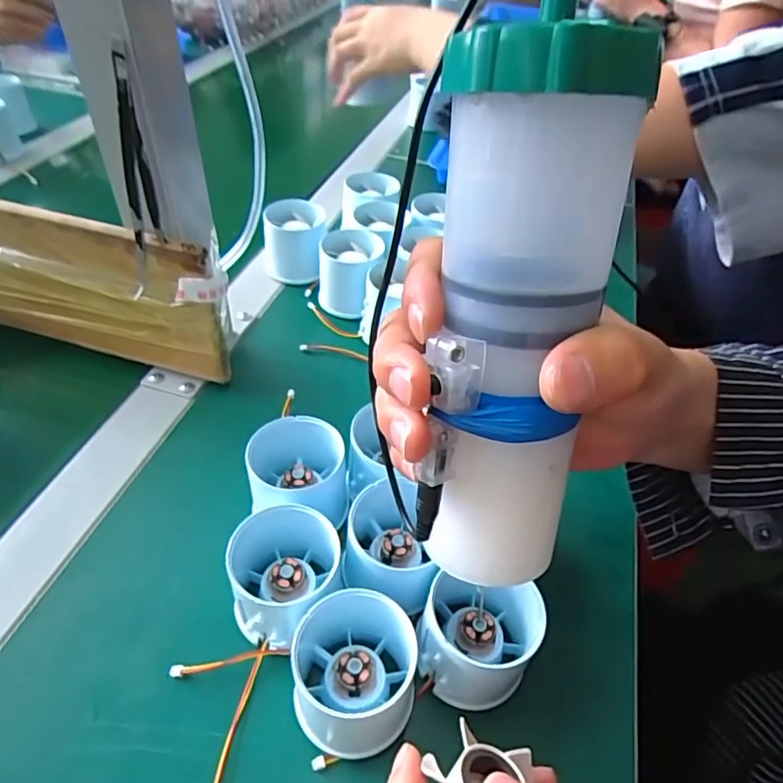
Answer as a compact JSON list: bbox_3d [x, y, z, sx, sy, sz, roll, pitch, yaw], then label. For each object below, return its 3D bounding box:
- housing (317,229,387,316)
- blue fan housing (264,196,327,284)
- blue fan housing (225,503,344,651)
[{"bbox_3d":[-0.033,-0.094,0.454,0.046,0.054,0.051,6,46,1],"label":"housing"},{"bbox_3d":[-0.083,-0.127,0.484,0.053,0.055,0.053,1,46,-4],"label":"blue fan housing"},{"bbox_3d":[-0.054,0.088,0.276,0.056,0.048,0.060,-16,49,-19],"label":"blue fan housing"}]

